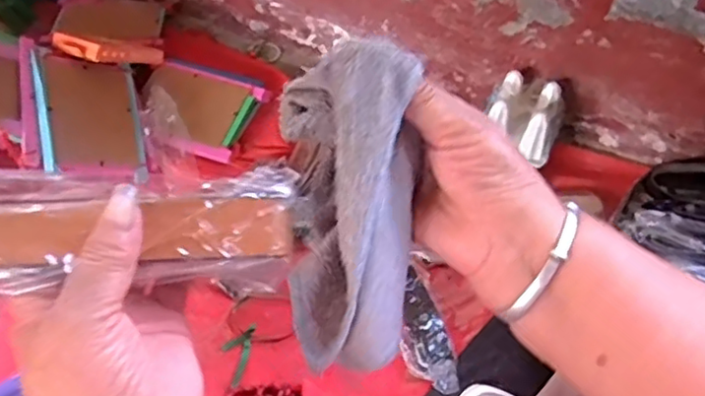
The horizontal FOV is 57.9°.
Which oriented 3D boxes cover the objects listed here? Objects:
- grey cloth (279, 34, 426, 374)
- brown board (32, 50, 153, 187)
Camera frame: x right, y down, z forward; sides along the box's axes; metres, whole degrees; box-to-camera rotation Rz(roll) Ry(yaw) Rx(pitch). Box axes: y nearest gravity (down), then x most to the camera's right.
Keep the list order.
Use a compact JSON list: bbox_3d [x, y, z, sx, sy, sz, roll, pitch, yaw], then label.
[{"bbox_3d":[-0.001,0.002,0.313,0.066,0.043,0.154,2,93,0],"label":"grey cloth"},{"bbox_3d":[-0.418,-0.132,1.021,0.162,0.024,0.202,5,71,-46],"label":"brown board"}]

